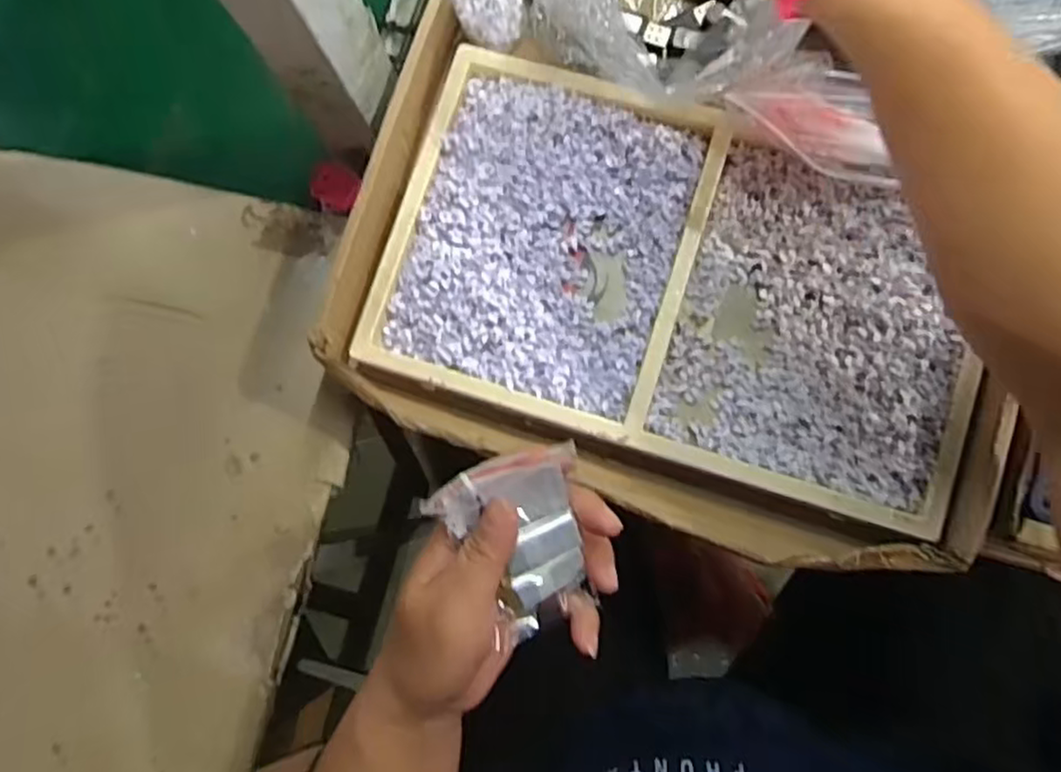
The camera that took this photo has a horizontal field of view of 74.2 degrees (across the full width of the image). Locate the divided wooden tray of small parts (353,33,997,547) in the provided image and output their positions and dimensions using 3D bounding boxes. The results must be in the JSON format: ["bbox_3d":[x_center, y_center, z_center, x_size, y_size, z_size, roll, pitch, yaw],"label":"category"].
[{"bbox_3d":[0.082,-0.057,0.396,0.315,0.034,0.189,18,84,7],"label":"divided wooden tray of small parts"}]

